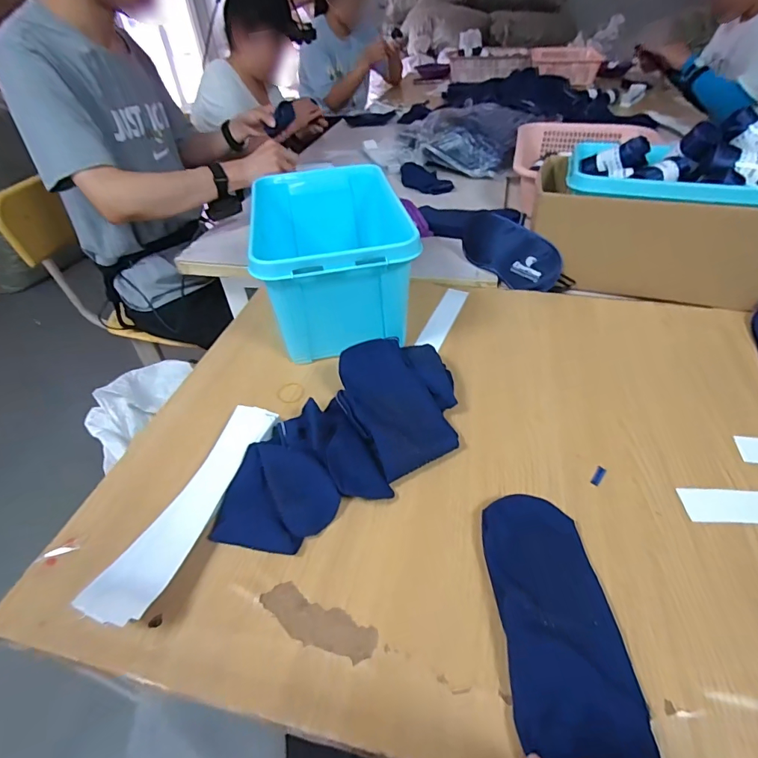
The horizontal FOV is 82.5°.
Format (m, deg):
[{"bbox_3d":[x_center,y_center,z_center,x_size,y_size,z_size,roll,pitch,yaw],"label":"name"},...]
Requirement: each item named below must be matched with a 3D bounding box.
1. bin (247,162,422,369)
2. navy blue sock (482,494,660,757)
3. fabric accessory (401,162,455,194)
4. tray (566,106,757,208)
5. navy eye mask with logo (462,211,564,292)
[{"bbox_3d":[-0.066,-0.164,0.610,0.198,0.154,0.276,-11,43,-8],"label":"bin"},{"bbox_3d":[0.136,0.182,0.332,0.085,0.019,0.203,2,40,-2],"label":"navy blue sock"},{"bbox_3d":[0.102,-0.494,1.046,0.094,0.021,0.206,-12,43,-10],"label":"fabric accessory"},{"bbox_3d":[0.422,-0.309,0.608,0.275,0.087,0.159,18,46,21],"label":"tray"},{"bbox_3d":[0.205,-0.207,0.695,0.176,0.084,0.045,30,51,31],"label":"navy eye mask with logo"}]

